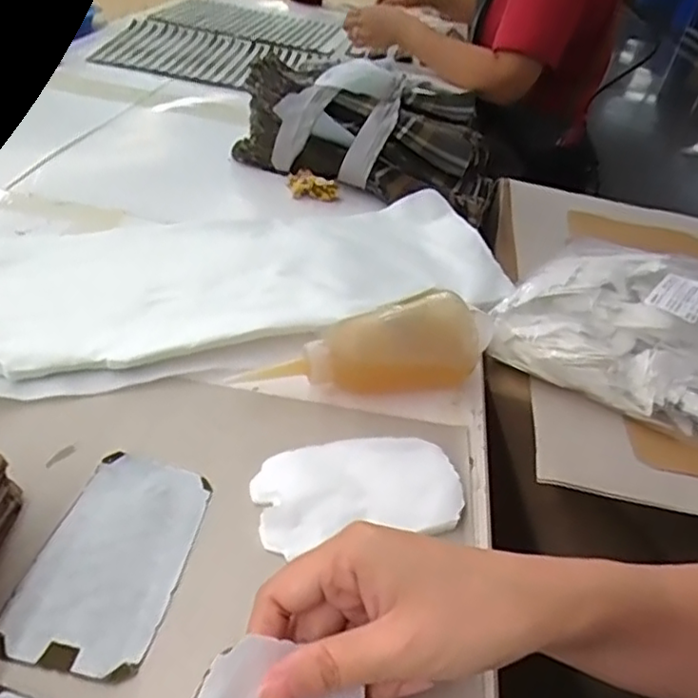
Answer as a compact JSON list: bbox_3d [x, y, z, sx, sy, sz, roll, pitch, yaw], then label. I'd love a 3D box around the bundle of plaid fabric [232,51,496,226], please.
[{"bbox_3d":[0.030,-0.255,0.734,0.309,0.092,0.177,22,42,13],"label":"bundle of plaid fabric"}]

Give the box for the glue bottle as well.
[{"bbox_3d":[0.010,-0.003,0.436,0.166,0.056,0.045,-4,40,-17],"label":"glue bottle"}]

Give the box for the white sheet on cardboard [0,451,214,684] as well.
[{"bbox_3d":[-0.121,0.106,0.331,0.071,0.004,0.118,12,41,3],"label":"white sheet on cardboard"}]

